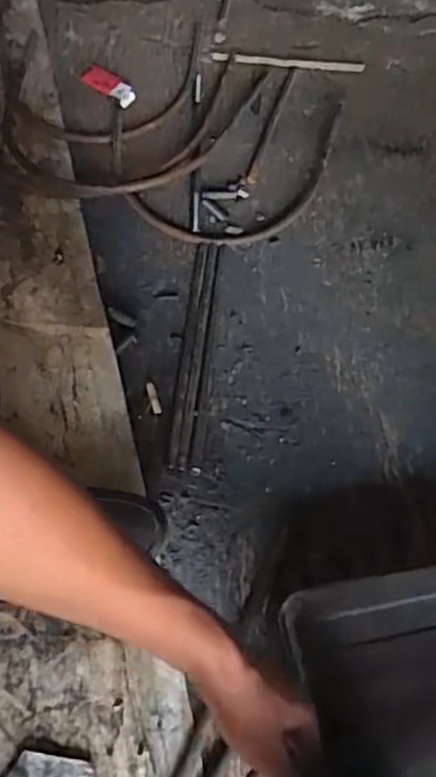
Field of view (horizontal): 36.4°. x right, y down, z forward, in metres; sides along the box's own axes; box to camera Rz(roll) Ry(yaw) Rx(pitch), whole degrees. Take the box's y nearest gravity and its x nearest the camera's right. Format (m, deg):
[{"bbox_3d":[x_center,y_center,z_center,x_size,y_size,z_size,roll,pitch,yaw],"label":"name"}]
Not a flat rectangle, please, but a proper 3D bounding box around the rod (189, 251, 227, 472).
[{"bbox_3d":[-0.008,-0.042,0.733,0.011,0.010,0.291,6,59,1],"label":"rod"}]

